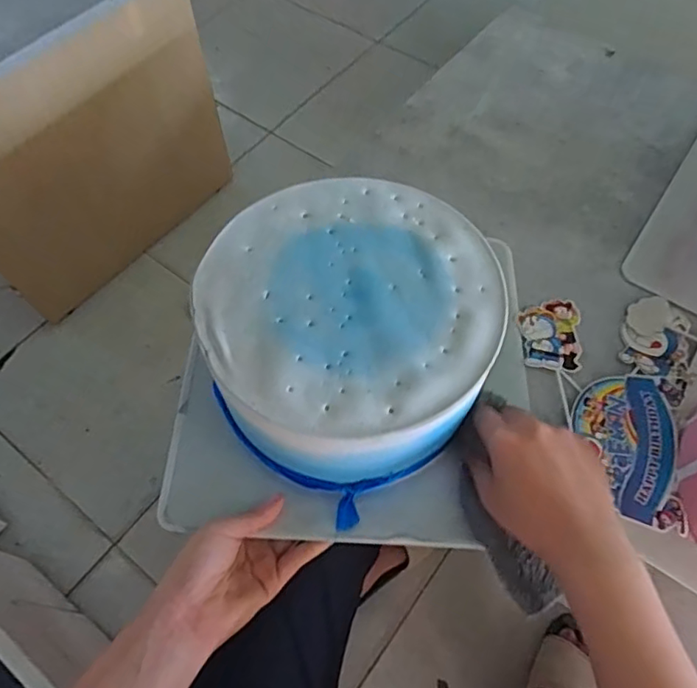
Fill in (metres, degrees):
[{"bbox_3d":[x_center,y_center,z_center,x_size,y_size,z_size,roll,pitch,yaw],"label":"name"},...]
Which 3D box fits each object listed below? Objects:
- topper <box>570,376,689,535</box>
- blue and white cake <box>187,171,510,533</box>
[{"bbox_3d":[0.206,0.074,0.416,0.072,0.005,0.112,6,65,8],"label":"topper"},{"bbox_3d":[0.000,-0.007,0.400,0.193,0.096,0.196,0,58,-1],"label":"blue and white cake"}]

